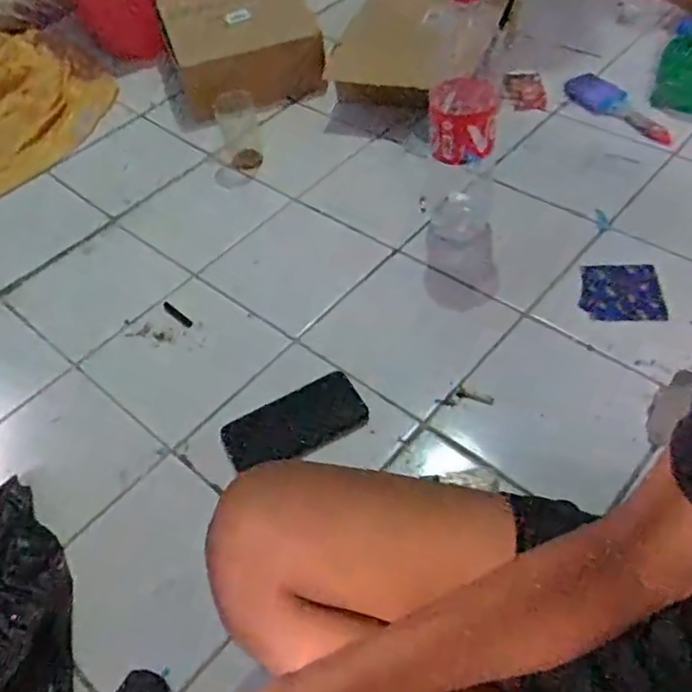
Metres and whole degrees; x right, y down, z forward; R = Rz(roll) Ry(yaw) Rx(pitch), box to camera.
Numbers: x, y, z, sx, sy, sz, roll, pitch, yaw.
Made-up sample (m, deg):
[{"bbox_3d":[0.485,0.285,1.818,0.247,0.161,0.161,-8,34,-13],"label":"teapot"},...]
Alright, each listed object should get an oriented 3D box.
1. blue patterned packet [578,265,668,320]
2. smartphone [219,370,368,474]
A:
[{"bbox_3d":[0.345,-0.070,0.816,0.099,0.007,0.089,1,52,6],"label":"blue patterned packet"},{"bbox_3d":[-0.058,0.088,0.737,0.158,0.011,0.087,-24,53,-14],"label":"smartphone"}]

